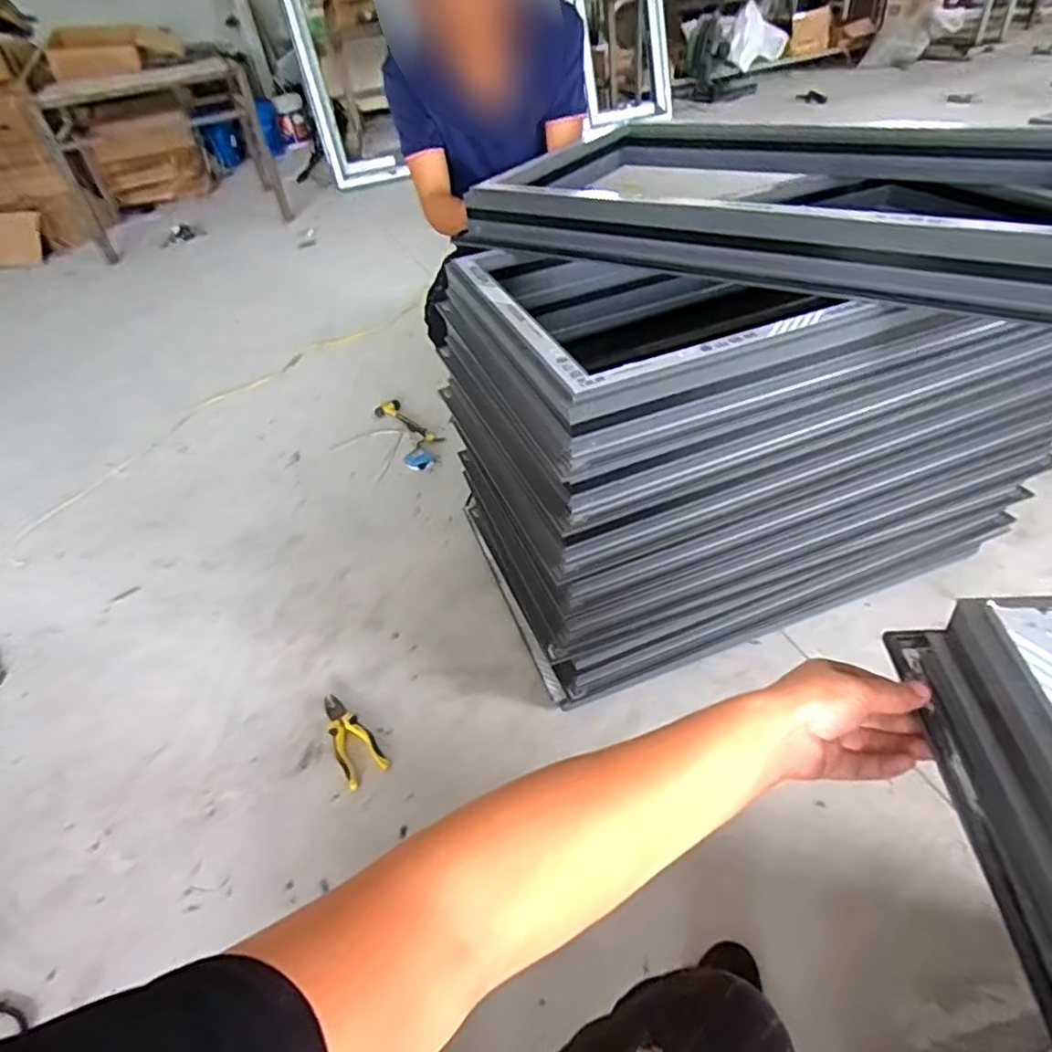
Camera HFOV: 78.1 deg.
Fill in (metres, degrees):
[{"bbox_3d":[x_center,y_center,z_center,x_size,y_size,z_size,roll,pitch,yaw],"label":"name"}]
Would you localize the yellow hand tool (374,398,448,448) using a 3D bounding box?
[{"bbox_3d":[-0.347,-0.305,1.893,0.078,0.030,0.297,-29,46,-23],"label":"yellow hand tool"}]

